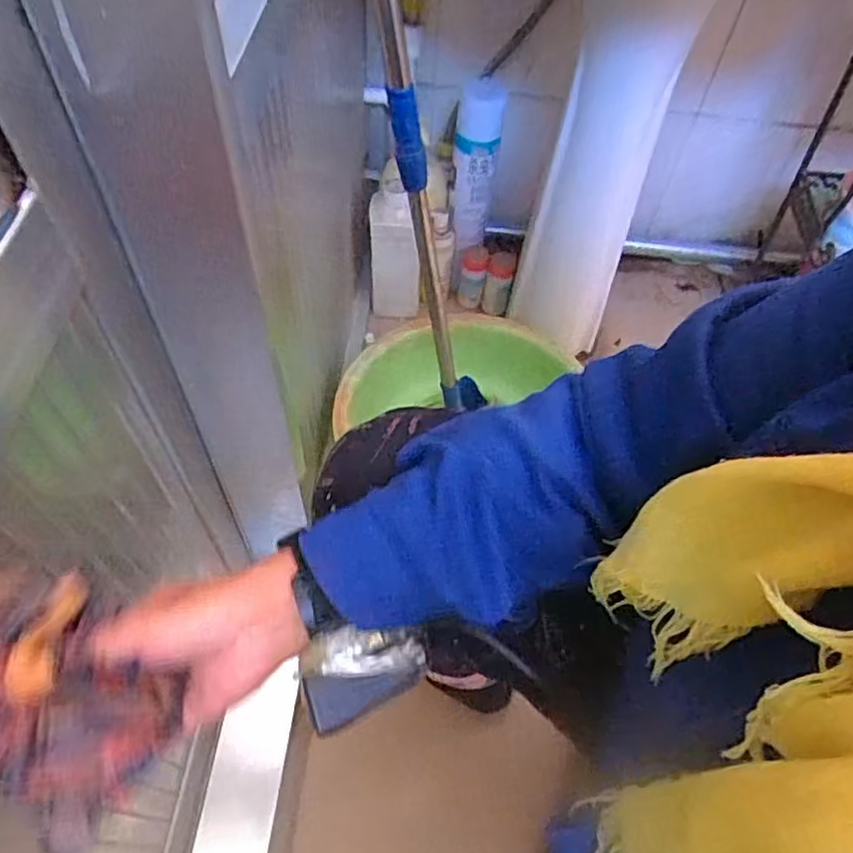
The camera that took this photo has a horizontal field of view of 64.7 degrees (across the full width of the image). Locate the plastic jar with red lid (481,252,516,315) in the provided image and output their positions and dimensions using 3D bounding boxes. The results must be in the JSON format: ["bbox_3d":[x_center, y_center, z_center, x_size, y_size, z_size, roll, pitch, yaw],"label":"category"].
[{"bbox_3d":[0.121,-0.239,1.120,0.043,0.112,0.044,2,56,-3],"label":"plastic jar with red lid"}]

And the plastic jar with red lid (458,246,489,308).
[{"bbox_3d":[0.076,-0.245,1.099,0.041,0.109,0.037,7,56,1],"label":"plastic jar with red lid"}]

